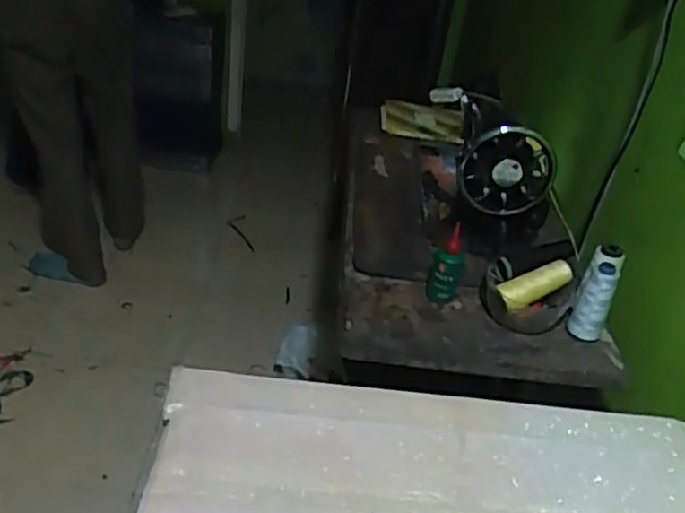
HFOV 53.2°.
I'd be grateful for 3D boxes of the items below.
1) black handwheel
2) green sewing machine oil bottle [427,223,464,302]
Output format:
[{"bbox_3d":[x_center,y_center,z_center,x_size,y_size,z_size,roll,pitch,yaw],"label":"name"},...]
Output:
[{"bbox_3d":[0.238,-0.124,0.992,0.129,0.136,0.056,11,32,4],"label":"black handwheel"},{"bbox_3d":[0.147,0.018,0.966,0.044,0.115,0.048,11,32,7],"label":"green sewing machine oil bottle"}]

